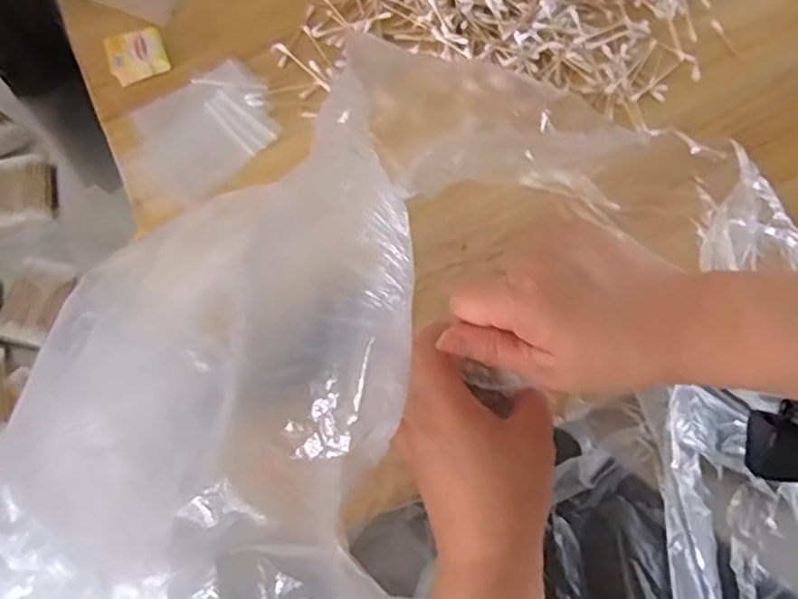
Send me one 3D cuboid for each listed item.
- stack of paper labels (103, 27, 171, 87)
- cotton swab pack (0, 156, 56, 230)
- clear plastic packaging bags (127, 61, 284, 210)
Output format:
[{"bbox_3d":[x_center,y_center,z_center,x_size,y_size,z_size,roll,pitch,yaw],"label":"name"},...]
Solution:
[{"bbox_3d":[-0.227,-0.212,0.587,0.048,0.016,0.044,-21,66,-8],"label":"stack of paper labels"},{"bbox_3d":[-0.339,-0.092,0.599,0.068,0.018,0.072,-15,66,-5],"label":"cotton swab pack"},{"bbox_3d":[-0.160,-0.143,0.561,0.125,0.004,0.103,-43,71,-16],"label":"clear plastic packaging bags"}]

